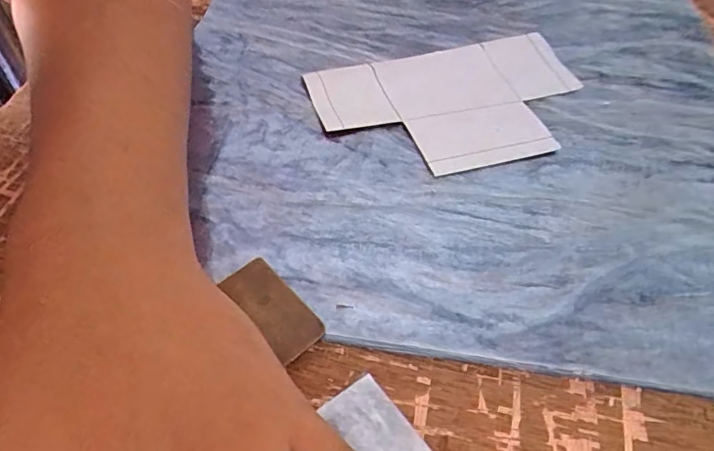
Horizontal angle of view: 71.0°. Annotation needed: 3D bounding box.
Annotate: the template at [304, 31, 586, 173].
[{"bbox_3d":[0.062,-0.076,0.308,0.169,0.006,0.103,-13,56,-12],"label":"template"}]

